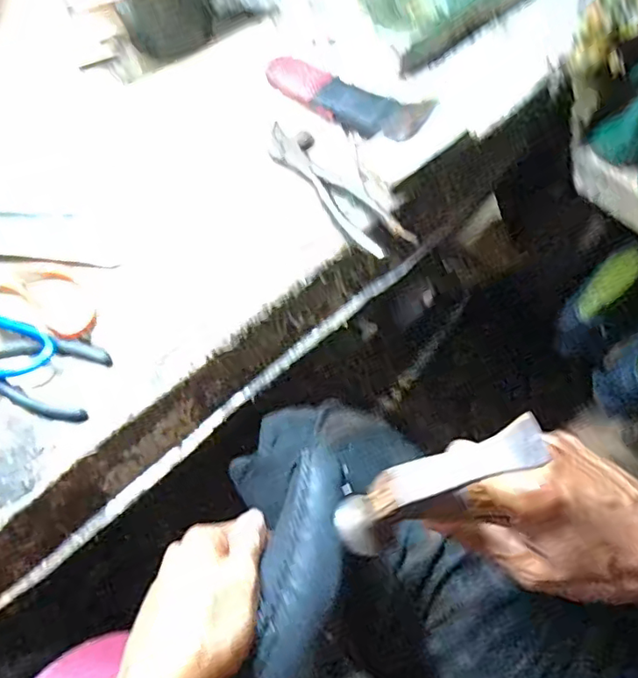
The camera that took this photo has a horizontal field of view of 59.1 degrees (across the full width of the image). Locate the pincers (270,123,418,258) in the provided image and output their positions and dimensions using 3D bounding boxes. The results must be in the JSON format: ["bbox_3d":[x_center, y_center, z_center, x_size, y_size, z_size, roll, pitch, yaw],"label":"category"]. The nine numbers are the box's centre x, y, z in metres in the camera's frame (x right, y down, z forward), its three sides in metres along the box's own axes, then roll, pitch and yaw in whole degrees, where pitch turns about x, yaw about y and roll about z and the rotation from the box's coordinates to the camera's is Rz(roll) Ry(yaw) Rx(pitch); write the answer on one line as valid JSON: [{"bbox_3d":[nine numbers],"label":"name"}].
[{"bbox_3d":[0.012,-0.140,0.521,0.043,0.016,0.180,-34,70,-14],"label":"pincers"}]

